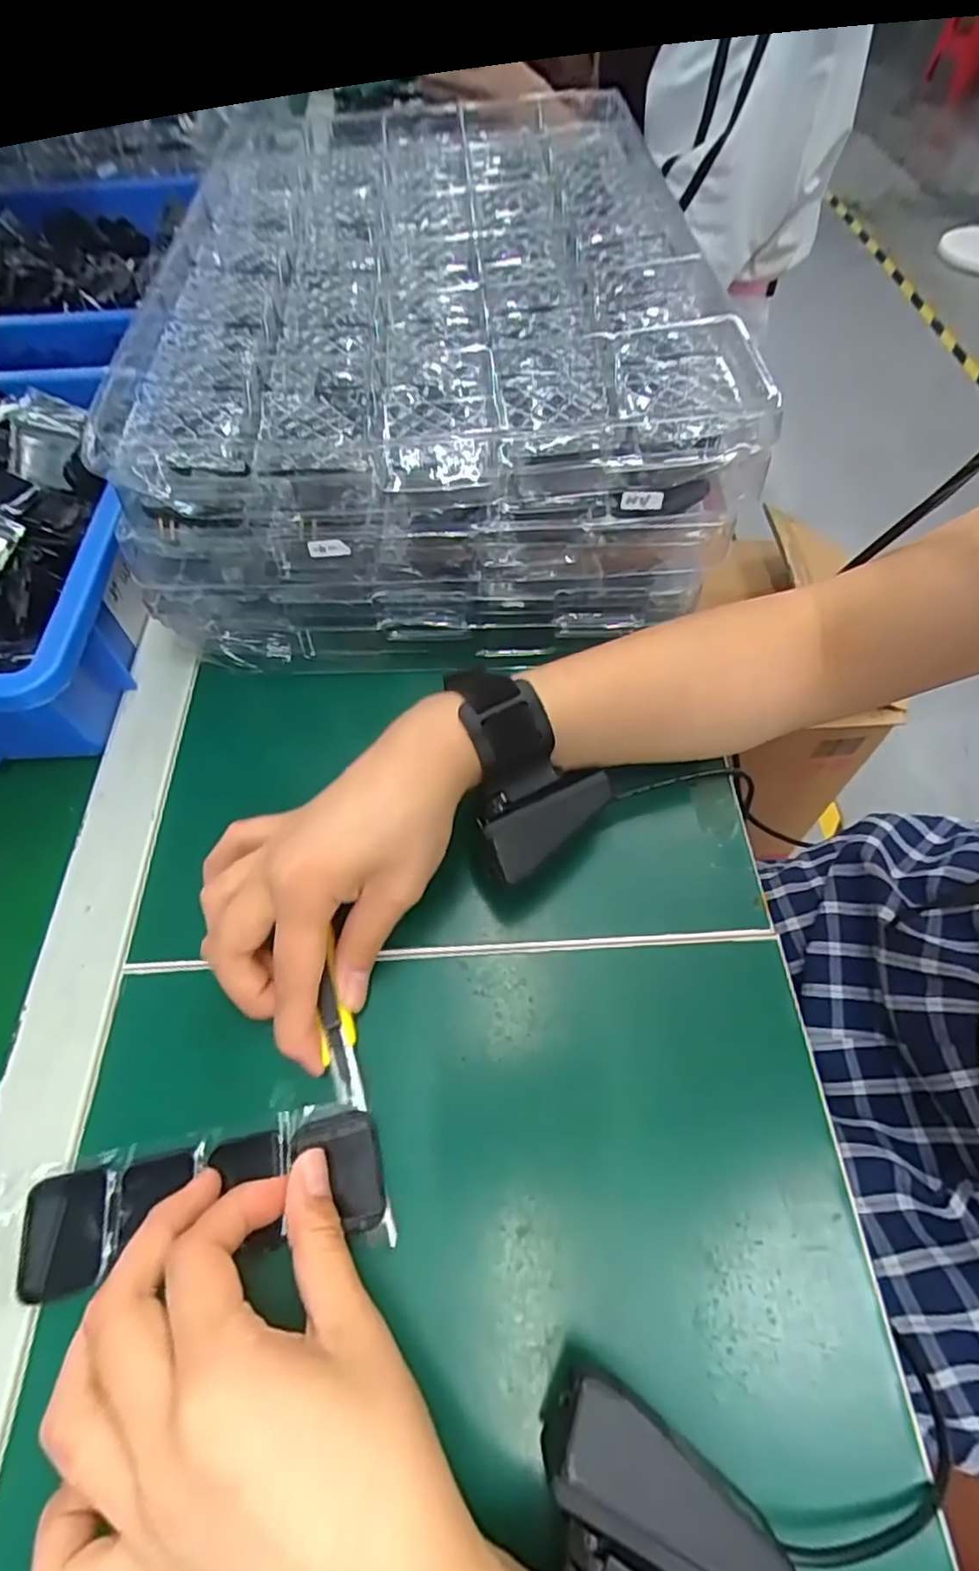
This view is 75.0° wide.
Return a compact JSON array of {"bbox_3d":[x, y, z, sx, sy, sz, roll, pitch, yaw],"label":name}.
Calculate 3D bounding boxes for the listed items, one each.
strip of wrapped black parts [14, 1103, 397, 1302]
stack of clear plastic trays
[{"bbox_3d":[-0.108,0.157,0.245,0.135,0.011,0.044,-10,56,-3],"label":"strip of wrapped black parts"},{"bbox_3d":[-0.040,-0.281,0.431,0.303,0.132,0.423,-5,59,0],"label":"stack of clear plastic trays"}]

